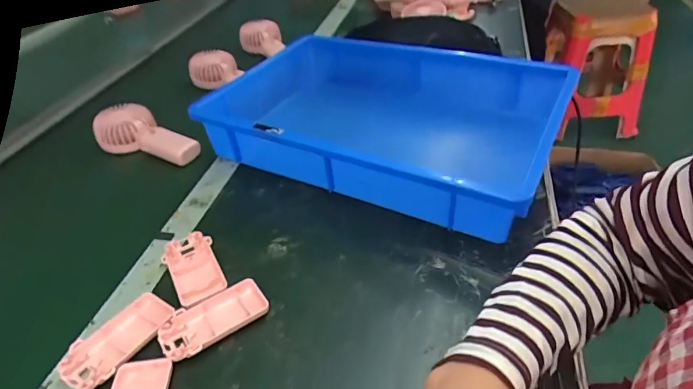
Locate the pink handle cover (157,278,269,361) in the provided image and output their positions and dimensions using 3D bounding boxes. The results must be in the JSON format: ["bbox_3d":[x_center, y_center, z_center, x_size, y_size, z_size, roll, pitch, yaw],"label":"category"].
[{"bbox_3d":[-0.123,0.117,0.406,0.096,0.016,0.052,-28,45,-23],"label":"pink handle cover"}]

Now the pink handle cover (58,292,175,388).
[{"bbox_3d":[-0.206,0.131,0.394,0.052,0.013,0.096,23,49,30],"label":"pink handle cover"}]

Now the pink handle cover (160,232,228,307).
[{"bbox_3d":[-0.160,0.075,0.457,0.051,0.010,0.092,-27,44,-22],"label":"pink handle cover"}]

